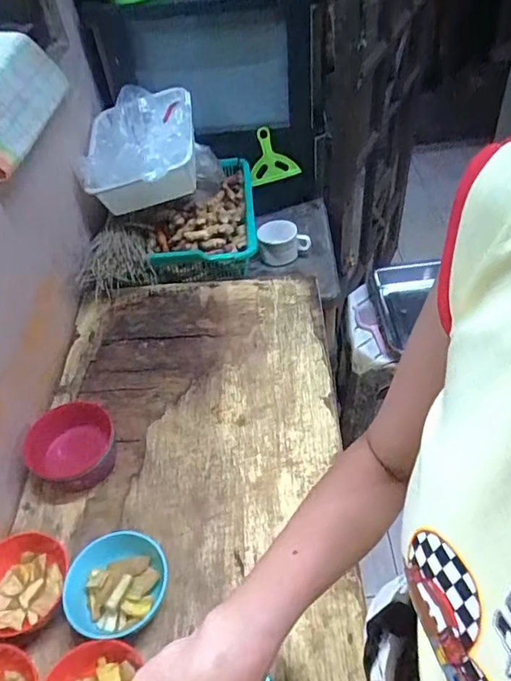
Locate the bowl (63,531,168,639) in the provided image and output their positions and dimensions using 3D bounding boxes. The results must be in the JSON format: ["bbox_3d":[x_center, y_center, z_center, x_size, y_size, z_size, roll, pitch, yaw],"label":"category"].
[{"bbox_3d":[-0.155,0.283,0.609,0.109,0.057,0.105,-3,45,3],"label":"bowl"}]

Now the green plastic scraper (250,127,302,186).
[{"bbox_3d":[0.037,-0.461,1.316,0.127,0.129,0.012,-19,12,-12],"label":"green plastic scraper"}]

